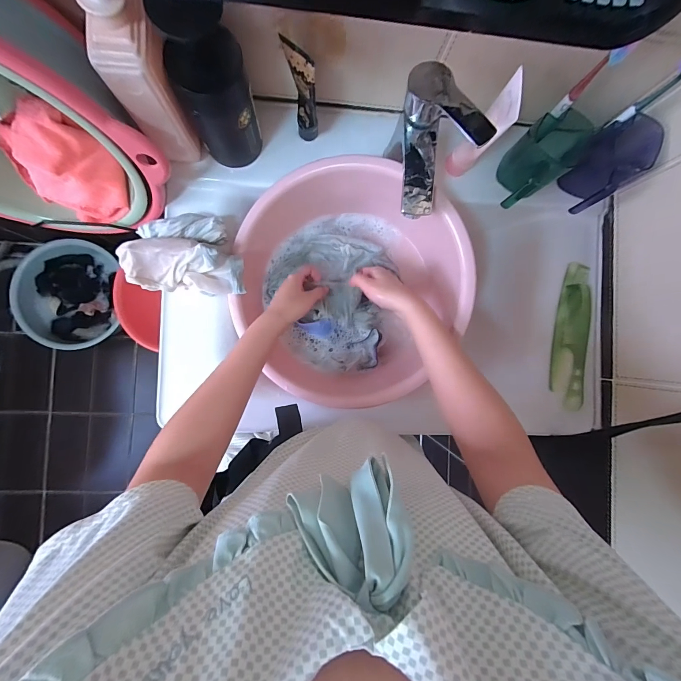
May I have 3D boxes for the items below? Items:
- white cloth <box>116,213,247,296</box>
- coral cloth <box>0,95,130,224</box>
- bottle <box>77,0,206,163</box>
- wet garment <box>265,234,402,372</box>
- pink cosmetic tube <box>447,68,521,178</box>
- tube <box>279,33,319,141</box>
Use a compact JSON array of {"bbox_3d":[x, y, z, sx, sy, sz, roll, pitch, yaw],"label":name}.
[{"bbox_3d":[-0.219,-0.124,0.460,0.151,0.062,0.113,-2,89,-6],"label":"white cloth"},{"bbox_3d":[-0.401,-0.245,0.475,0.132,0.035,0.163,-36,122,14],"label":"coral cloth"},{"bbox_3d":[-0.210,-0.278,0.368,0.066,0.188,0.043,-18,90,-6],"label":"bottle"},{"bbox_3d":[-0.023,-0.066,0.540,0.203,0.045,0.210,12,88,-5],"label":"wet garment"},{"bbox_3d":[0.186,-0.275,0.440,0.028,0.150,0.059,2,88,-5],"label":"pink cosmetic tube"},{"bbox_3d":[-0.046,-0.315,0.420,0.047,0.150,0.021,41,85,-3],"label":"tube"}]

